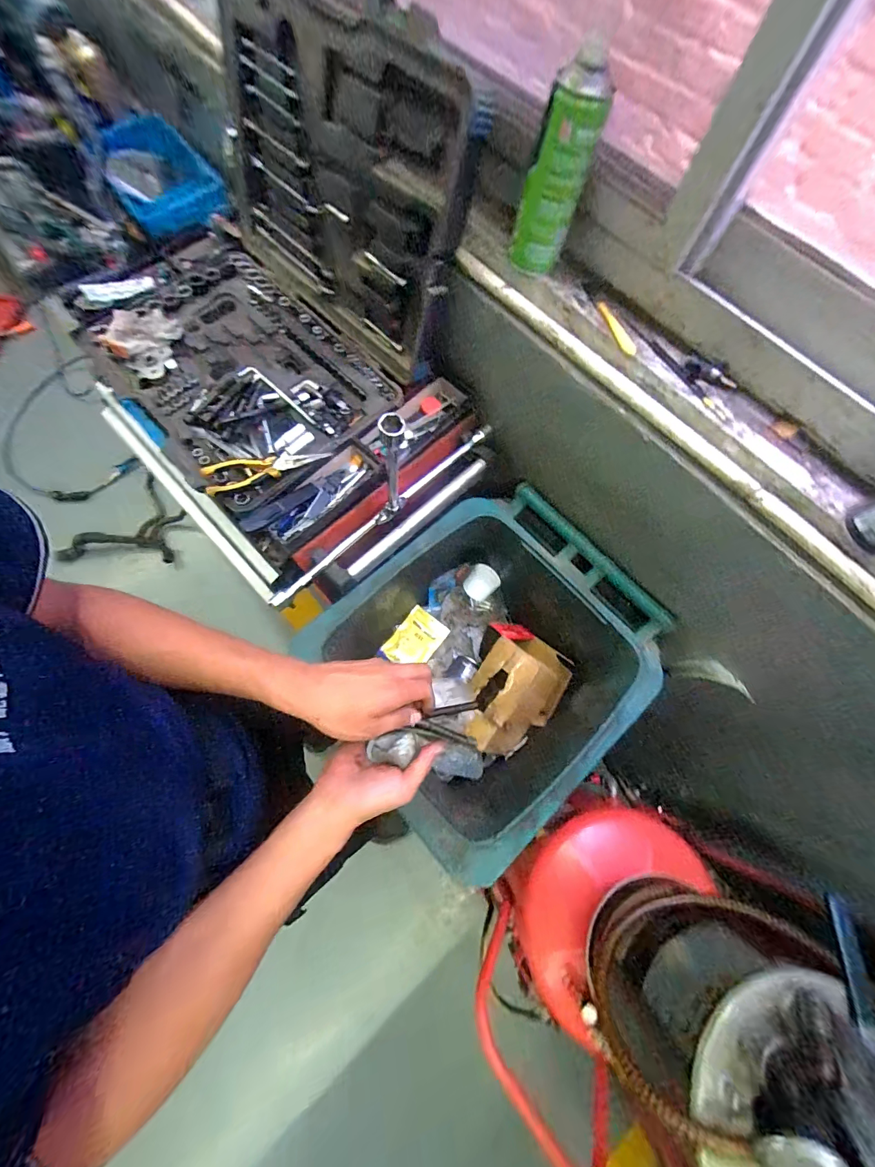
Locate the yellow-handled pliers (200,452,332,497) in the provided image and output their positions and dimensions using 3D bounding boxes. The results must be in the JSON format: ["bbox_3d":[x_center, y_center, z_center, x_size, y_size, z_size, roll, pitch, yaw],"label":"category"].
[{"bbox_3d":[-0.270,-0.180,0.625,0.186,0.031,0.041,-17,73,-8],"label":"yellow-handled pliers"}]

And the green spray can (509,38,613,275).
[{"bbox_3d":[0.134,-0.463,0.453,0.071,0.163,0.055,15,72,2],"label":"green spray can"}]

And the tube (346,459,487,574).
[{"bbox_3d":[-0.030,-0.121,0.700,0.317,0.024,0.022,-42,78,-14],"label":"tube"}]

